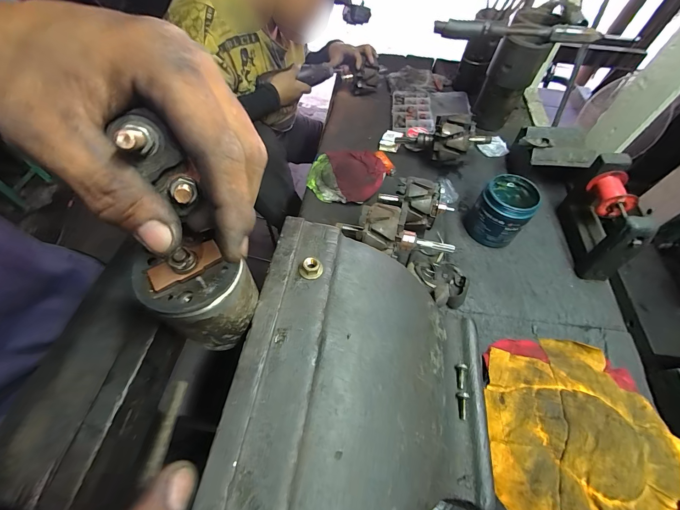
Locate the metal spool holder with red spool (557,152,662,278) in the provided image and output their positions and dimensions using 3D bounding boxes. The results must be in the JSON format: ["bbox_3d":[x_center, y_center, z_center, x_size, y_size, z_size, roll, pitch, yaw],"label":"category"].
[{"bbox_3d":[0.449,-0.072,0.527,0.064,0.146,0.198,12,58,4],"label":"metal spool holder with red spool"}]

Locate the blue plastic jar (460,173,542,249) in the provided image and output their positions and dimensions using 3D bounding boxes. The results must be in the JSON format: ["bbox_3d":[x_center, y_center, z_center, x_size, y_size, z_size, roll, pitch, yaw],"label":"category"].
[{"bbox_3d":[0.292,-0.080,0.551,0.082,0.100,0.089,1,57,-2],"label":"blue plastic jar"}]

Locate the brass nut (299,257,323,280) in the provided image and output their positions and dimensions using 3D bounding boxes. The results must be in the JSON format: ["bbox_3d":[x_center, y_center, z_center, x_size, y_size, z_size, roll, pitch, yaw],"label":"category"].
[{"bbox_3d":[-0.021,0.010,0.217,0.014,0.008,0.014,1,57,-2],"label":"brass nut"}]

